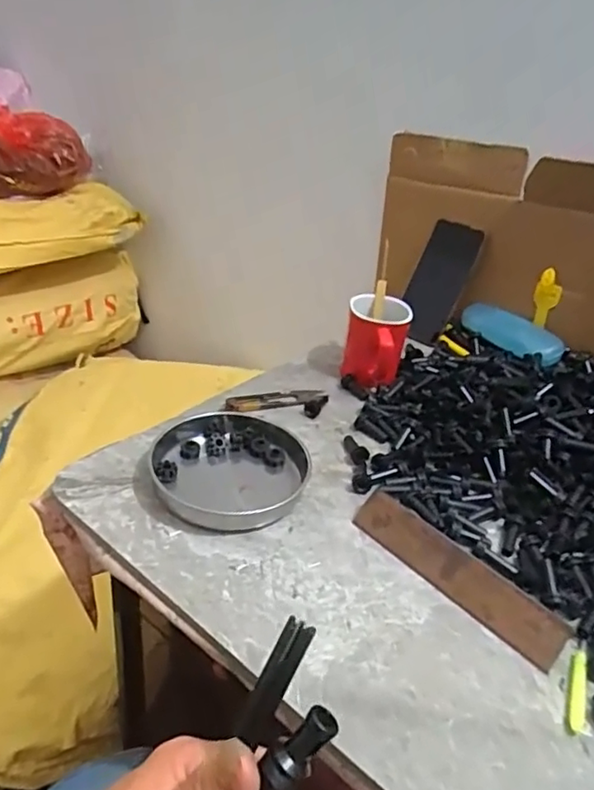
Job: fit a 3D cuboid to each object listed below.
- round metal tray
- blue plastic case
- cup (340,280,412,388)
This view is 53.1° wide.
[{"bbox_3d":[-0.059,0.065,0.538,0.140,0.018,0.136,6,32,-4],"label":"round metal tray"},{"bbox_3d":[0.289,-0.082,0.788,0.061,0.026,0.147,-16,39,-32],"label":"blue plastic case"},{"bbox_3d":[0.090,-0.065,0.700,0.073,0.083,0.119,15,32,10],"label":"cup"}]

